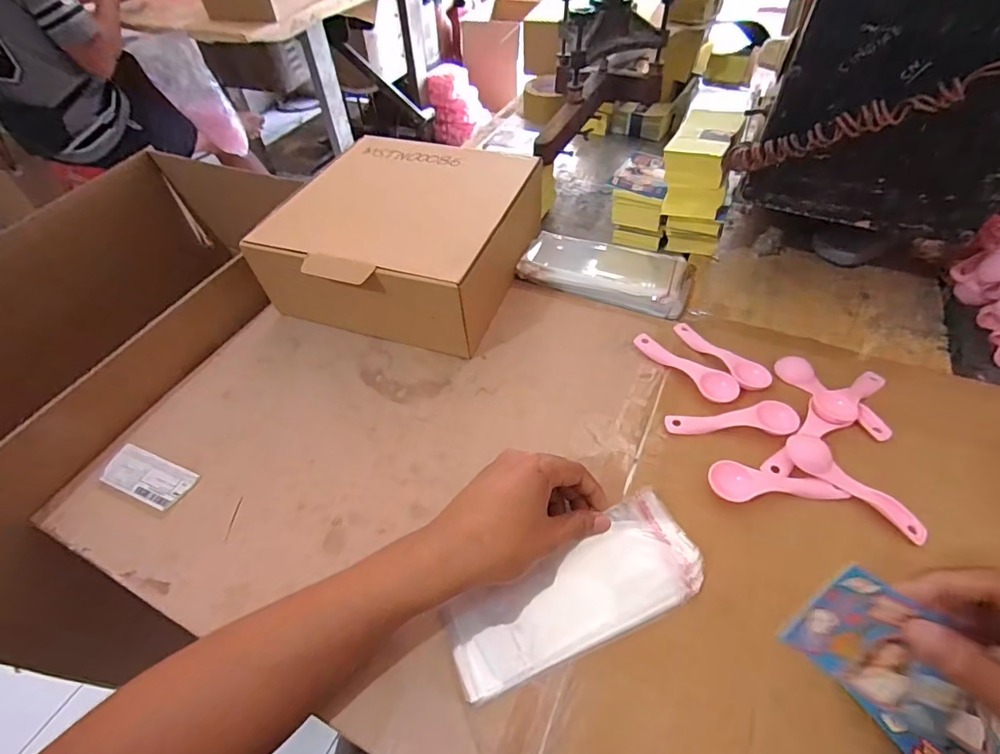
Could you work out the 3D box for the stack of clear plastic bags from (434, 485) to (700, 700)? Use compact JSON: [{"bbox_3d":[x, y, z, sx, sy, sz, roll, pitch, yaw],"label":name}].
[{"bbox_3d":[0.055,0.160,0.352,0.186,0.014,0.072,-24,53,-11],"label":"stack of clear plastic bags"}]

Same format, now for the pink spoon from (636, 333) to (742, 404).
[{"bbox_3d":[0.184,-0.012,0.476,0.030,0.010,0.112,-35,57,-21],"label":"pink spoon"}]

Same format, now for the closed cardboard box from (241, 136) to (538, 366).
[{"bbox_3d":[-0.105,-0.167,0.566,0.248,0.105,0.269,17,55,17],"label":"closed cardboard box"}]

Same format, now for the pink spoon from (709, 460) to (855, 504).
[{"bbox_3d":[0.226,0.088,0.389,0.105,0.015,0.032,2,51,6],"label":"pink spoon"}]

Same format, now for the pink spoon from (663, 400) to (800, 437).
[{"bbox_3d":[0.208,0.038,0.432,0.110,0.011,0.034,2,51,6],"label":"pink spoon"}]

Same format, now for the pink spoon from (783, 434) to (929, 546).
[{"bbox_3d":[0.287,0.088,0.387,0.029,0.013,0.110,-36,57,-22],"label":"pink spoon"}]

